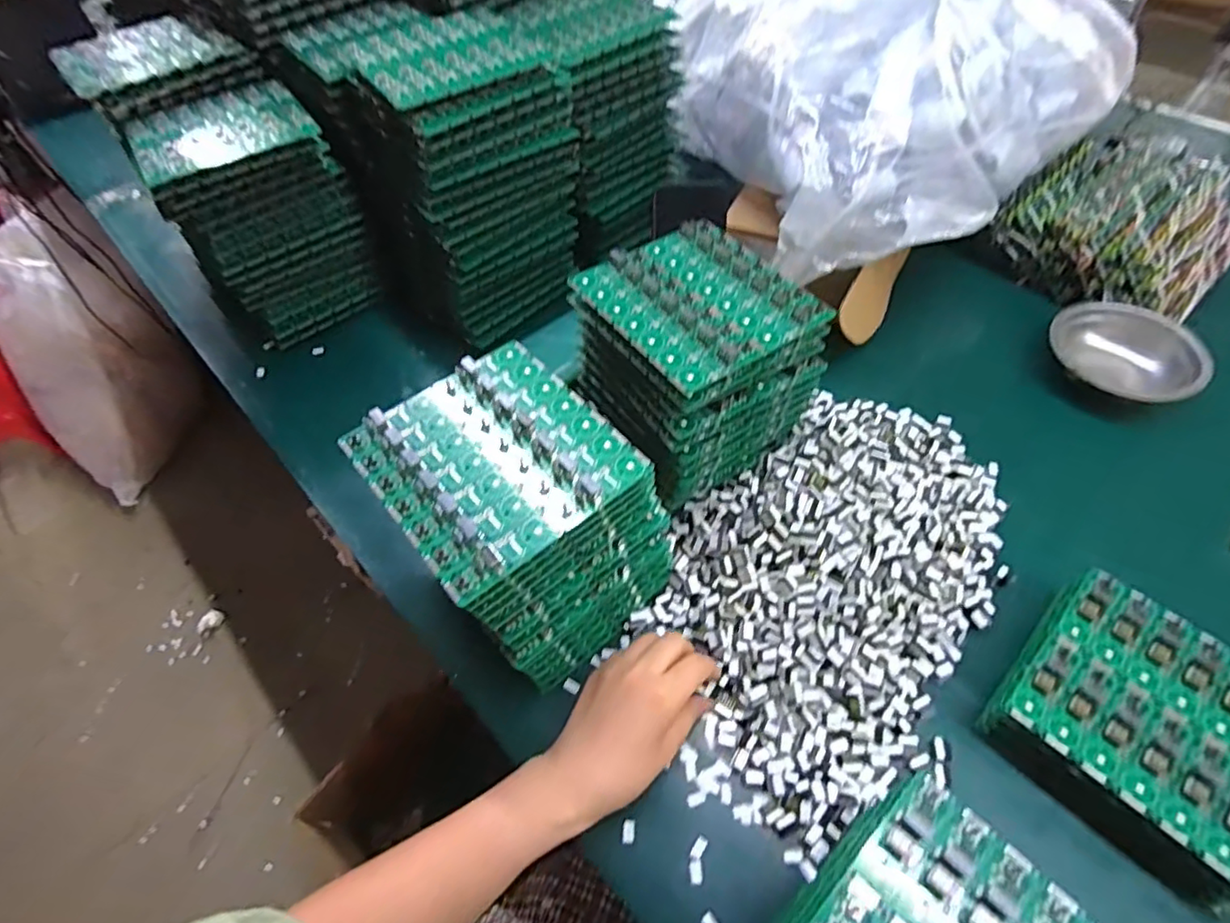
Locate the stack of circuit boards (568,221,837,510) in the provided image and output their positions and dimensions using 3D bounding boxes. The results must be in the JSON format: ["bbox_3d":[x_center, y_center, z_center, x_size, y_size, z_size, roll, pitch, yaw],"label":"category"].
[{"bbox_3d":[0.062,-0.084,0.494,0.141,0.124,0.155,-29,58,-17],"label":"stack of circuit boards"}]

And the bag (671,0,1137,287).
[{"bbox_3d":[0.290,-0.393,0.615,0.387,0.176,0.339,-18,55,-9],"label":"bag"}]

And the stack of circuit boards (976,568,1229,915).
[{"bbox_3d":[0.344,0.168,0.389,0.152,0.040,0.148,38,64,26],"label":"stack of circuit boards"}]

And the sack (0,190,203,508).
[{"bbox_3d":[-1.194,-0.224,1.368,0.362,0.478,0.333,27,60,21],"label":"sack"}]

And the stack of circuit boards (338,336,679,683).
[{"bbox_3d":[-0.065,0.040,0.431,0.140,0.157,0.160,-36,60,-20],"label":"stack of circuit boards"}]

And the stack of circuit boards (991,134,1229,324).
[{"bbox_3d":[0.546,-0.252,0.658,0.197,0.080,0.199,-37,60,-21],"label":"stack of circuit boards"}]

